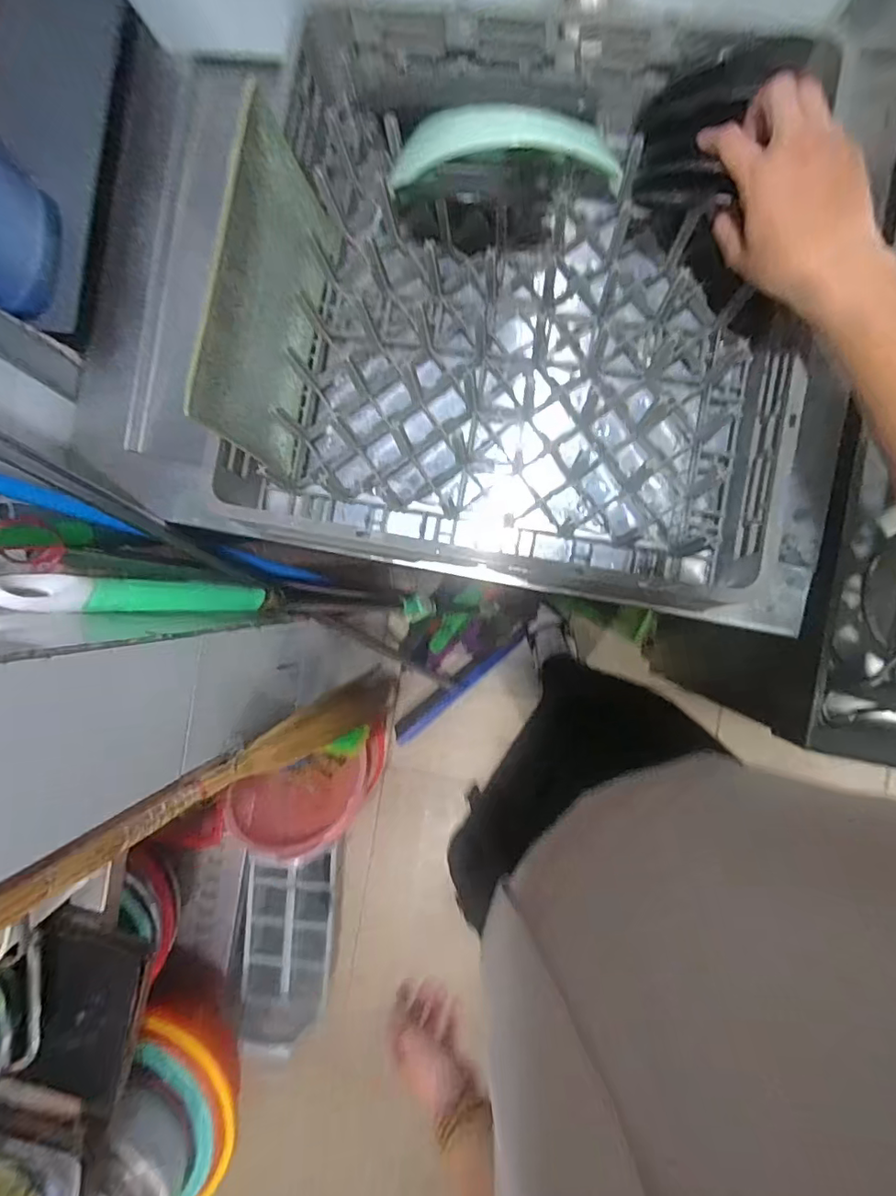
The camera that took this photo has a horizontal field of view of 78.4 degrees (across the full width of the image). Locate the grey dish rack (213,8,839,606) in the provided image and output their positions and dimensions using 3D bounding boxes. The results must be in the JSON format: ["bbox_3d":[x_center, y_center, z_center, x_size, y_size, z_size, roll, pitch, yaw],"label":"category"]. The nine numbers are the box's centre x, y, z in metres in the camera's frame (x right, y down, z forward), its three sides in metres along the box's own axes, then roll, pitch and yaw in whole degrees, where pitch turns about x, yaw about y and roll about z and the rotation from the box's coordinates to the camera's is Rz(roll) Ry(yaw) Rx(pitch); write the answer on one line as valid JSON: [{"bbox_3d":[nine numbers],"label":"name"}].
[{"bbox_3d":[0.082,-0.278,0.529,0.512,0.109,0.492,7,91,6],"label":"grey dish rack"}]

